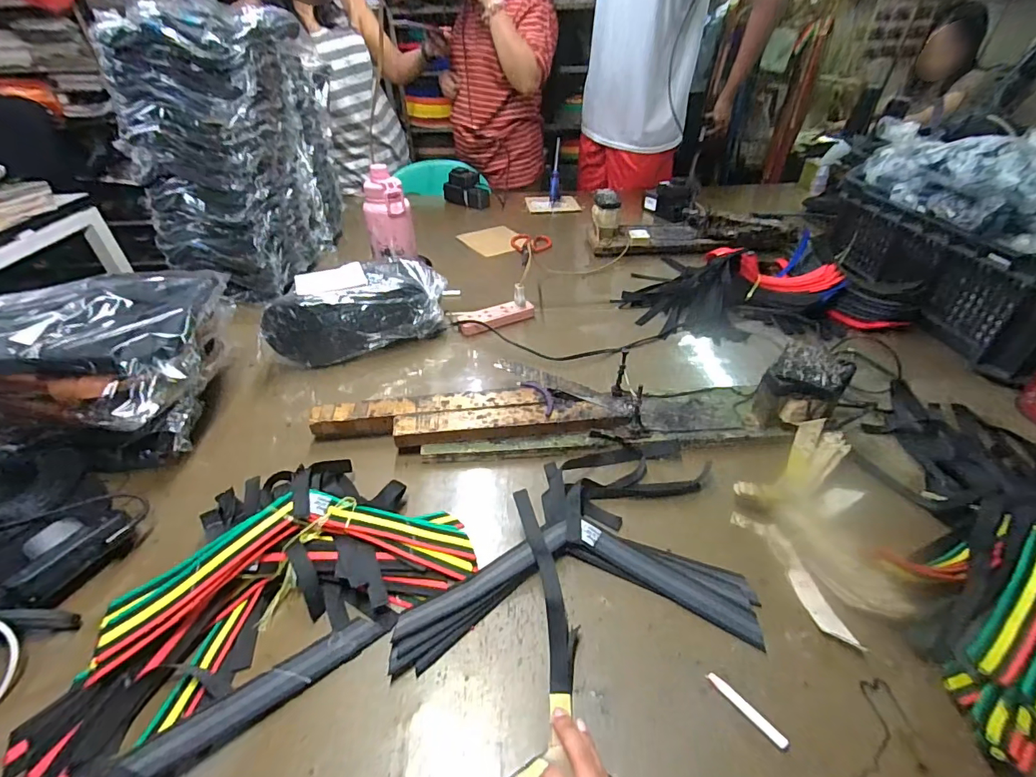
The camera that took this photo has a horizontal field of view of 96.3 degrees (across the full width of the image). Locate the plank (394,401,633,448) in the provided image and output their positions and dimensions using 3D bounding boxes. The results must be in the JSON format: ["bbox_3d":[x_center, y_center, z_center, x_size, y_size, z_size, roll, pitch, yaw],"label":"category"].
[{"bbox_3d":[-0.010,0.044,0.623,0.301,0.018,0.047,-5,39,-5],"label":"plank"}]

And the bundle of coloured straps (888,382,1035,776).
[{"bbox_3d":[0.572,0.163,0.493,0.371,0.059,0.464,8,40,11],"label":"bundle of coloured straps"}]

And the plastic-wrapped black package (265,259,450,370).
[{"bbox_3d":[-0.270,-0.138,0.800,0.305,0.106,0.125,-20,43,-22],"label":"plastic-wrapped black package"}]

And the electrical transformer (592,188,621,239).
[{"bbox_3d":[0.219,-0.435,1.156,0.068,0.096,0.072,6,43,5],"label":"electrical transformer"}]

